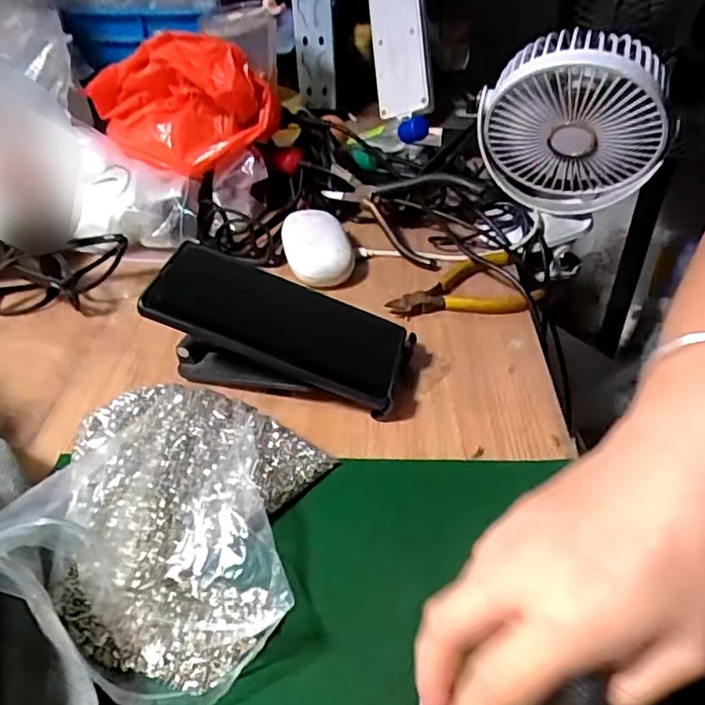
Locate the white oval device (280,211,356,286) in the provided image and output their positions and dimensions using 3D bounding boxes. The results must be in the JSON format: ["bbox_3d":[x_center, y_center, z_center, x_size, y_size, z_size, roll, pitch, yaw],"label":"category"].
[{"bbox_3d":[-0.032,-0.090,0.519,0.050,0.027,0.083,-10,40,-10],"label":"white oval device"}]

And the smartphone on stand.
[{"bbox_3d":[-0.042,-0.013,0.401,0.157,0.075,0.075,5,40,9],"label":"smartphone on stand"}]

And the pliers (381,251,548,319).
[{"bbox_3d":[0.085,-0.052,0.491,0.114,0.013,0.074,-11,40,-11],"label":"pliers"}]

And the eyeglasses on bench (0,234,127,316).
[{"bbox_3d":[-0.250,-0.060,0.499,0.135,0.050,0.075,-10,38,13],"label":"eyeglasses on bench"}]

